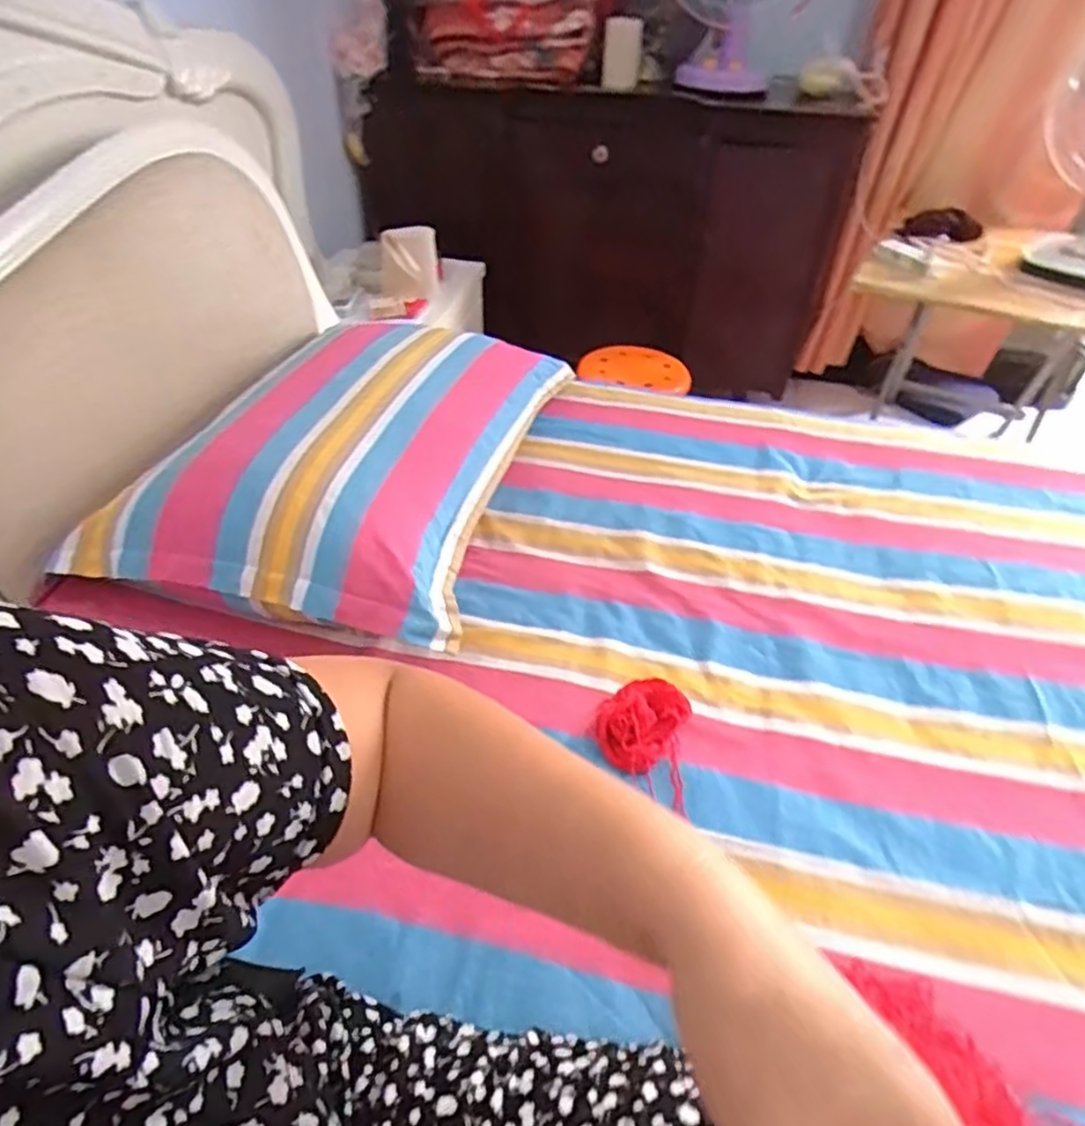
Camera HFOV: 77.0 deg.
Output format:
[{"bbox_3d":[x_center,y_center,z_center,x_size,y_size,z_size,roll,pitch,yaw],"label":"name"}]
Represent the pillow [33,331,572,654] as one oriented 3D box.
[{"bbox_3d":[-0.245,-0.179,0.915,0.442,0.121,0.611,8,44,6],"label":"pillow"}]

